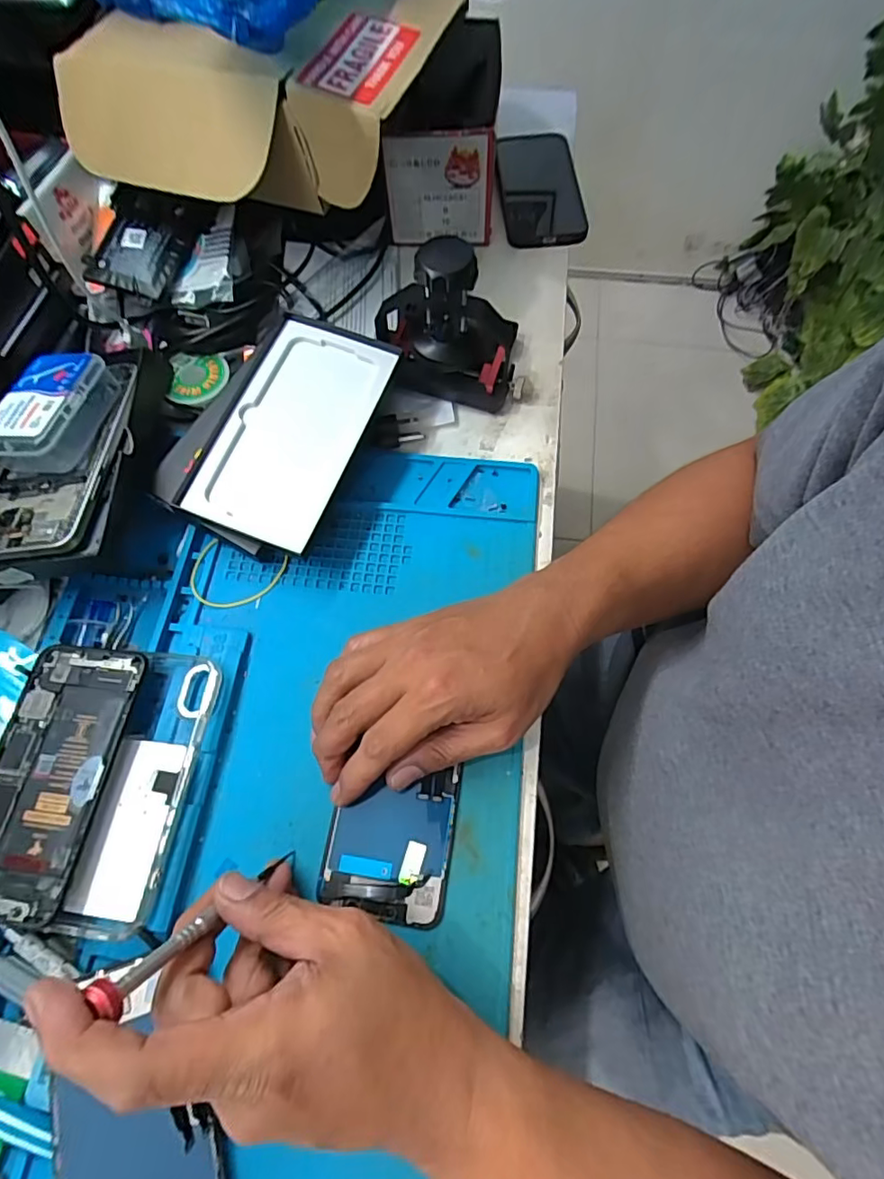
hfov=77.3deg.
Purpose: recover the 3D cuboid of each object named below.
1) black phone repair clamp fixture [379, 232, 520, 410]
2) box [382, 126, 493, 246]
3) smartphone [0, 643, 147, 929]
[{"bbox_3d":[0.000,-0.194,0.402,0.108,0.101,0.047,13,68,7],"label":"black phone repair clamp fixture"},{"bbox_3d":[-0.002,-0.341,0.472,0.089,0.088,0.017,-1,67,1],"label":"box"},{"bbox_3d":[-0.227,0.104,0.318,0.071,0.009,0.147,6,67,4],"label":"smartphone"}]

